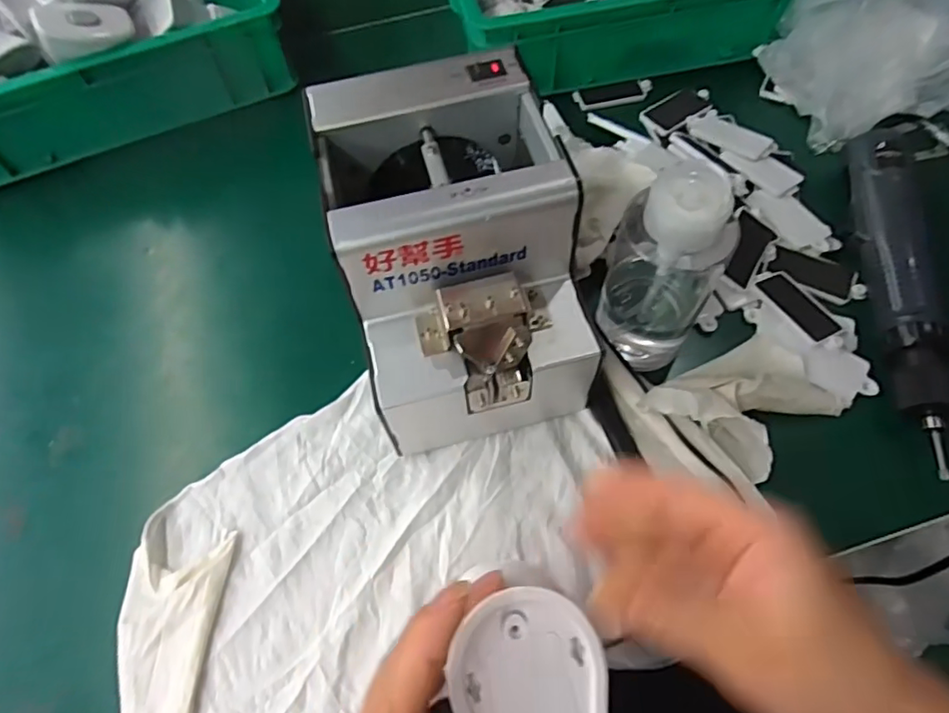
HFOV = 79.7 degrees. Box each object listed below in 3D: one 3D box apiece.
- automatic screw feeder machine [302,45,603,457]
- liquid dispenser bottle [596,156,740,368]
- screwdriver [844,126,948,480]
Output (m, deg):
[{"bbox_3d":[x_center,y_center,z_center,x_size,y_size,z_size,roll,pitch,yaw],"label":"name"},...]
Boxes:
[{"bbox_3d":[-0.011,-0.057,0.347,0.121,0.143,0.174,-14,62,-4],"label":"automatic screw feeder machine"},{"bbox_3d":[0.109,-0.048,0.335,0.060,0.130,0.051,25,66,16],"label":"liquid dispenser bottle"},{"bbox_3d":[0.286,-0.053,0.386,0.042,0.031,0.259,8,63,8],"label":"screwdriver"}]

